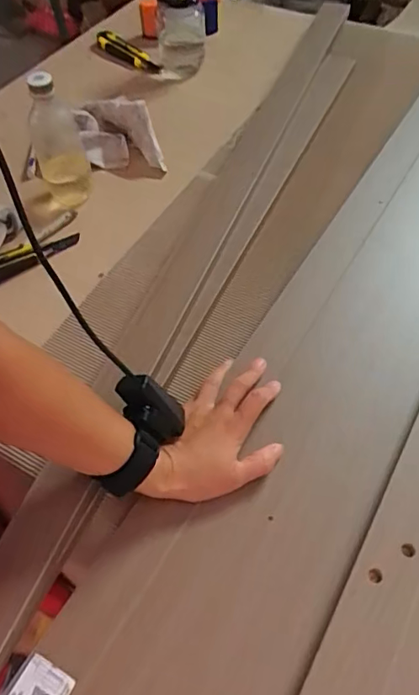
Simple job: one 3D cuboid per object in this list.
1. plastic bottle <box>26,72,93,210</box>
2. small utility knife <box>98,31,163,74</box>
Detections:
[{"bbox_3d":[-0.201,-0.264,0.668,0.071,0.169,0.059,-20,58,-7],"label":"plastic bottle"},{"bbox_3d":[-0.141,-0.522,0.914,0.159,0.029,0.027,37,65,26],"label":"small utility knife"}]

